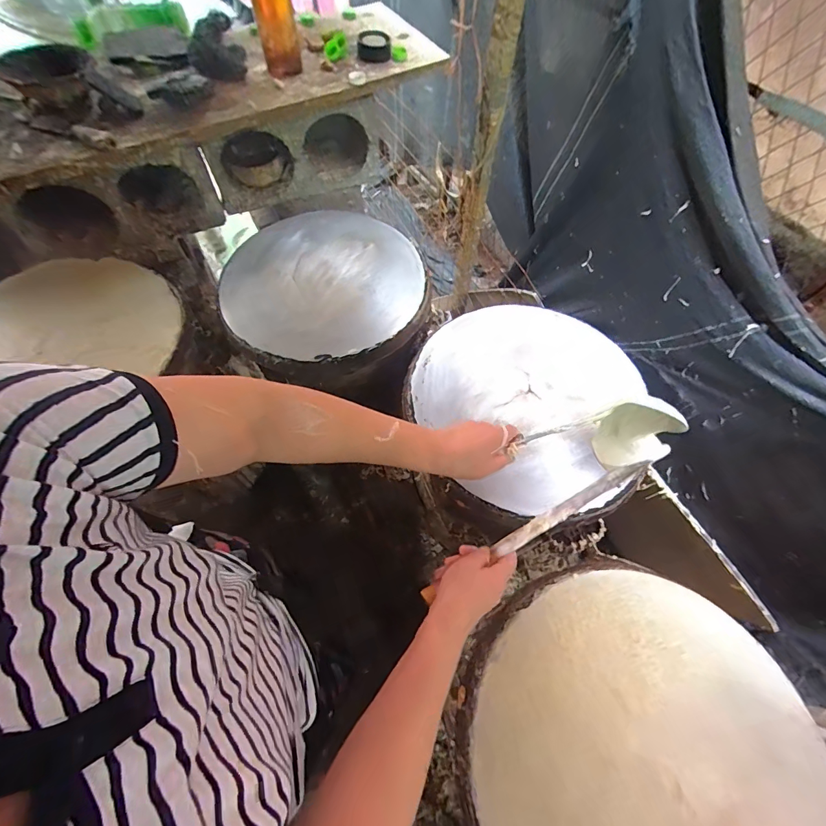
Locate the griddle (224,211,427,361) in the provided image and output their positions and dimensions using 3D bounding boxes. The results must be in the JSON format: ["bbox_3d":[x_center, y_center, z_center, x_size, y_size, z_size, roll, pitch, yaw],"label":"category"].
[{"bbox_3d":[-0.170,-0.259,0.737,0.356,0.024,0.369,-12,63,-6],"label":"griddle"}]

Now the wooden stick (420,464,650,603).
[{"bbox_3d":[0.170,0.142,0.508,0.353,0.021,0.021,-23,65,-18],"label":"wooden stick"}]

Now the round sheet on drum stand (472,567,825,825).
[{"bbox_3d":[0.255,0.369,0.413,0.362,0.021,0.362,0,63,0],"label":"round sheet on drum stand"}]

